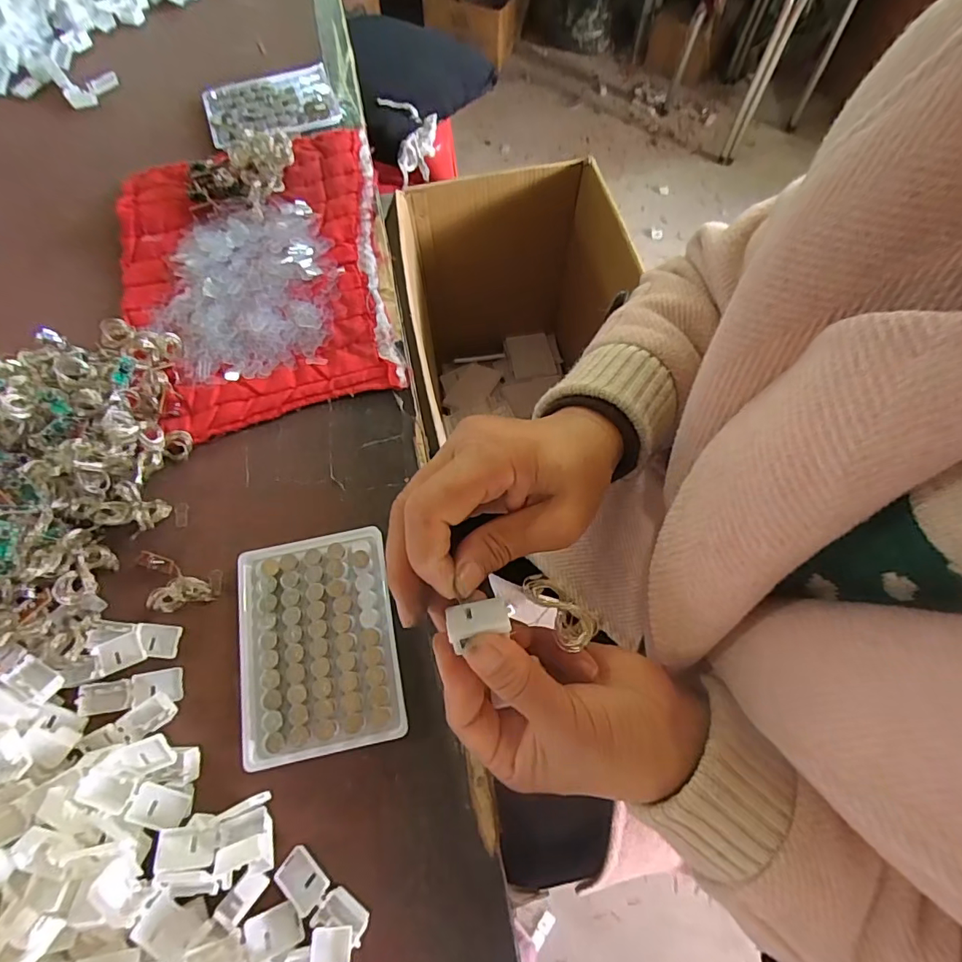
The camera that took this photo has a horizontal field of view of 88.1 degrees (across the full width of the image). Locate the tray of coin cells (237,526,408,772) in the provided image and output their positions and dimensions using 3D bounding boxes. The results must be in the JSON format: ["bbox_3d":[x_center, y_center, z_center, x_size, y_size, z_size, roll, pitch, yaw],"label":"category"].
[{"bbox_3d":[-0.103,0.099,0.313,0.096,0.011,0.128,-10,68,-5],"label":"tray of coin cells"}]

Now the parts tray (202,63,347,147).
[{"bbox_3d":[-0.218,-0.391,0.517,0.130,0.010,0.098,-21,70,-9],"label":"parts tray"}]

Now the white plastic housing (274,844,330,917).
[{"bbox_3d":[-0.097,0.216,0.269,0.028,0.007,0.020,38,72,14],"label":"white plastic housing"}]

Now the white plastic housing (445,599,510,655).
[{"bbox_3d":[-0.001,0.060,0.217,0.027,0.012,0.017,-11,68,-5],"label":"white plastic housing"}]

